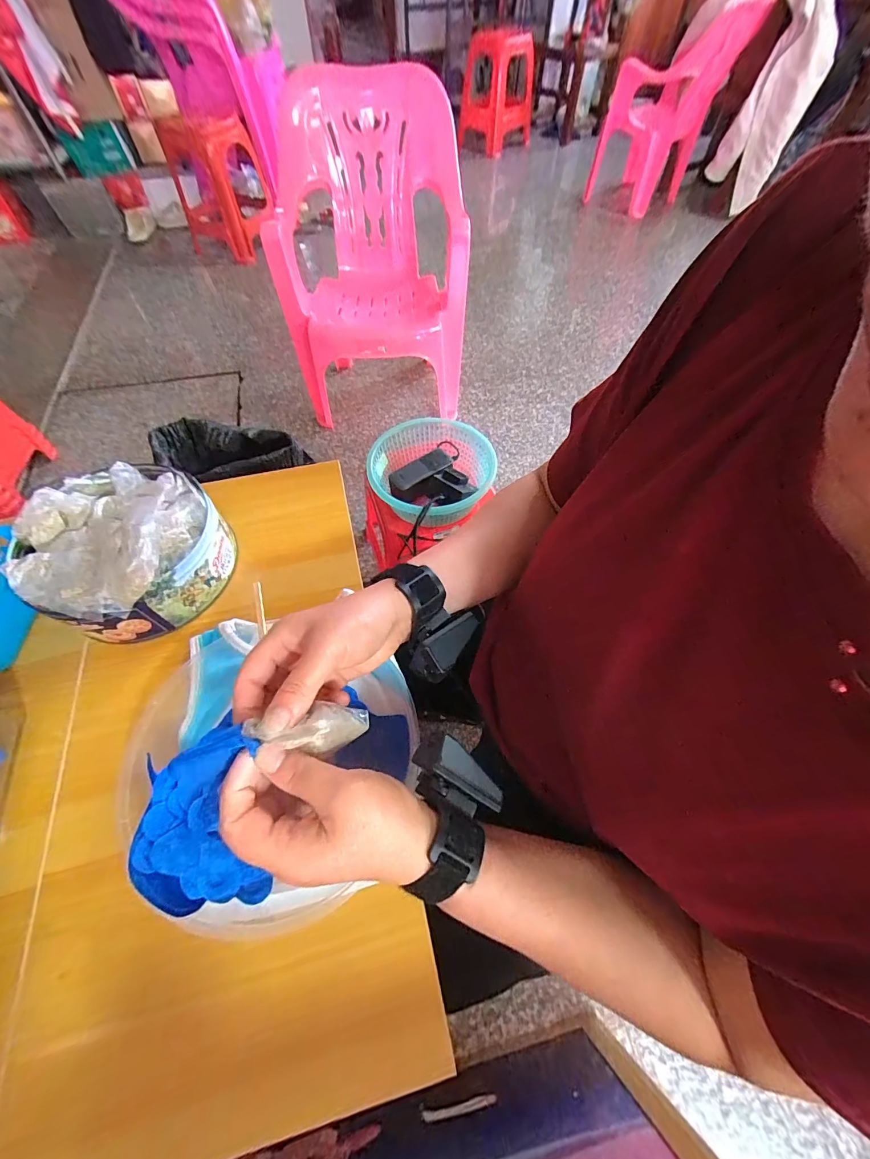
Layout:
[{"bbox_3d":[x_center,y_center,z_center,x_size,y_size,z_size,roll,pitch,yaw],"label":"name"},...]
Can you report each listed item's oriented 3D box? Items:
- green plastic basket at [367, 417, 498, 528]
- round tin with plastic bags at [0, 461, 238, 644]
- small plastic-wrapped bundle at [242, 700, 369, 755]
[{"bbox_3d":[-0.003,-0.206,0.794,0.220,0.080,0.225,0,59,0],"label":"green plastic basket"},{"bbox_3d":[-0.327,-0.038,0.426,0.176,0.101,0.173,0,59,0],"label":"round tin with plastic bags"},{"bbox_3d":[-0.080,0.101,0.270,0.082,0.026,0.030,4,52,-39],"label":"small plastic-wrapped bundle"}]

